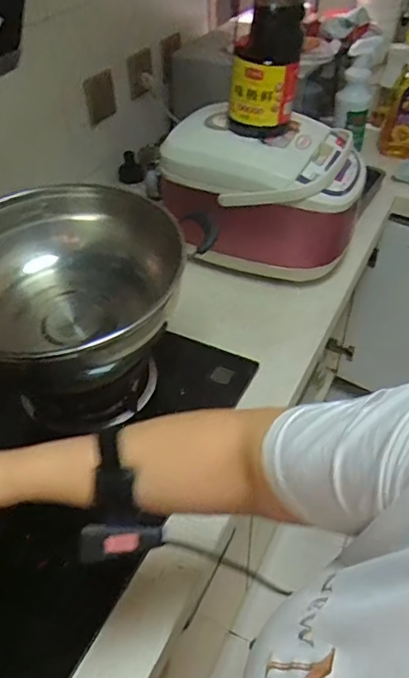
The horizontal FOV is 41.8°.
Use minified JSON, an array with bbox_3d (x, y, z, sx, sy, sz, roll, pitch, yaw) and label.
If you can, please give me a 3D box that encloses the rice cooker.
[{"bbox_3d":[0.111,-0.281,1.019,0.347,0.216,0.239,14,47,16],"label":"rice cooker"}]

